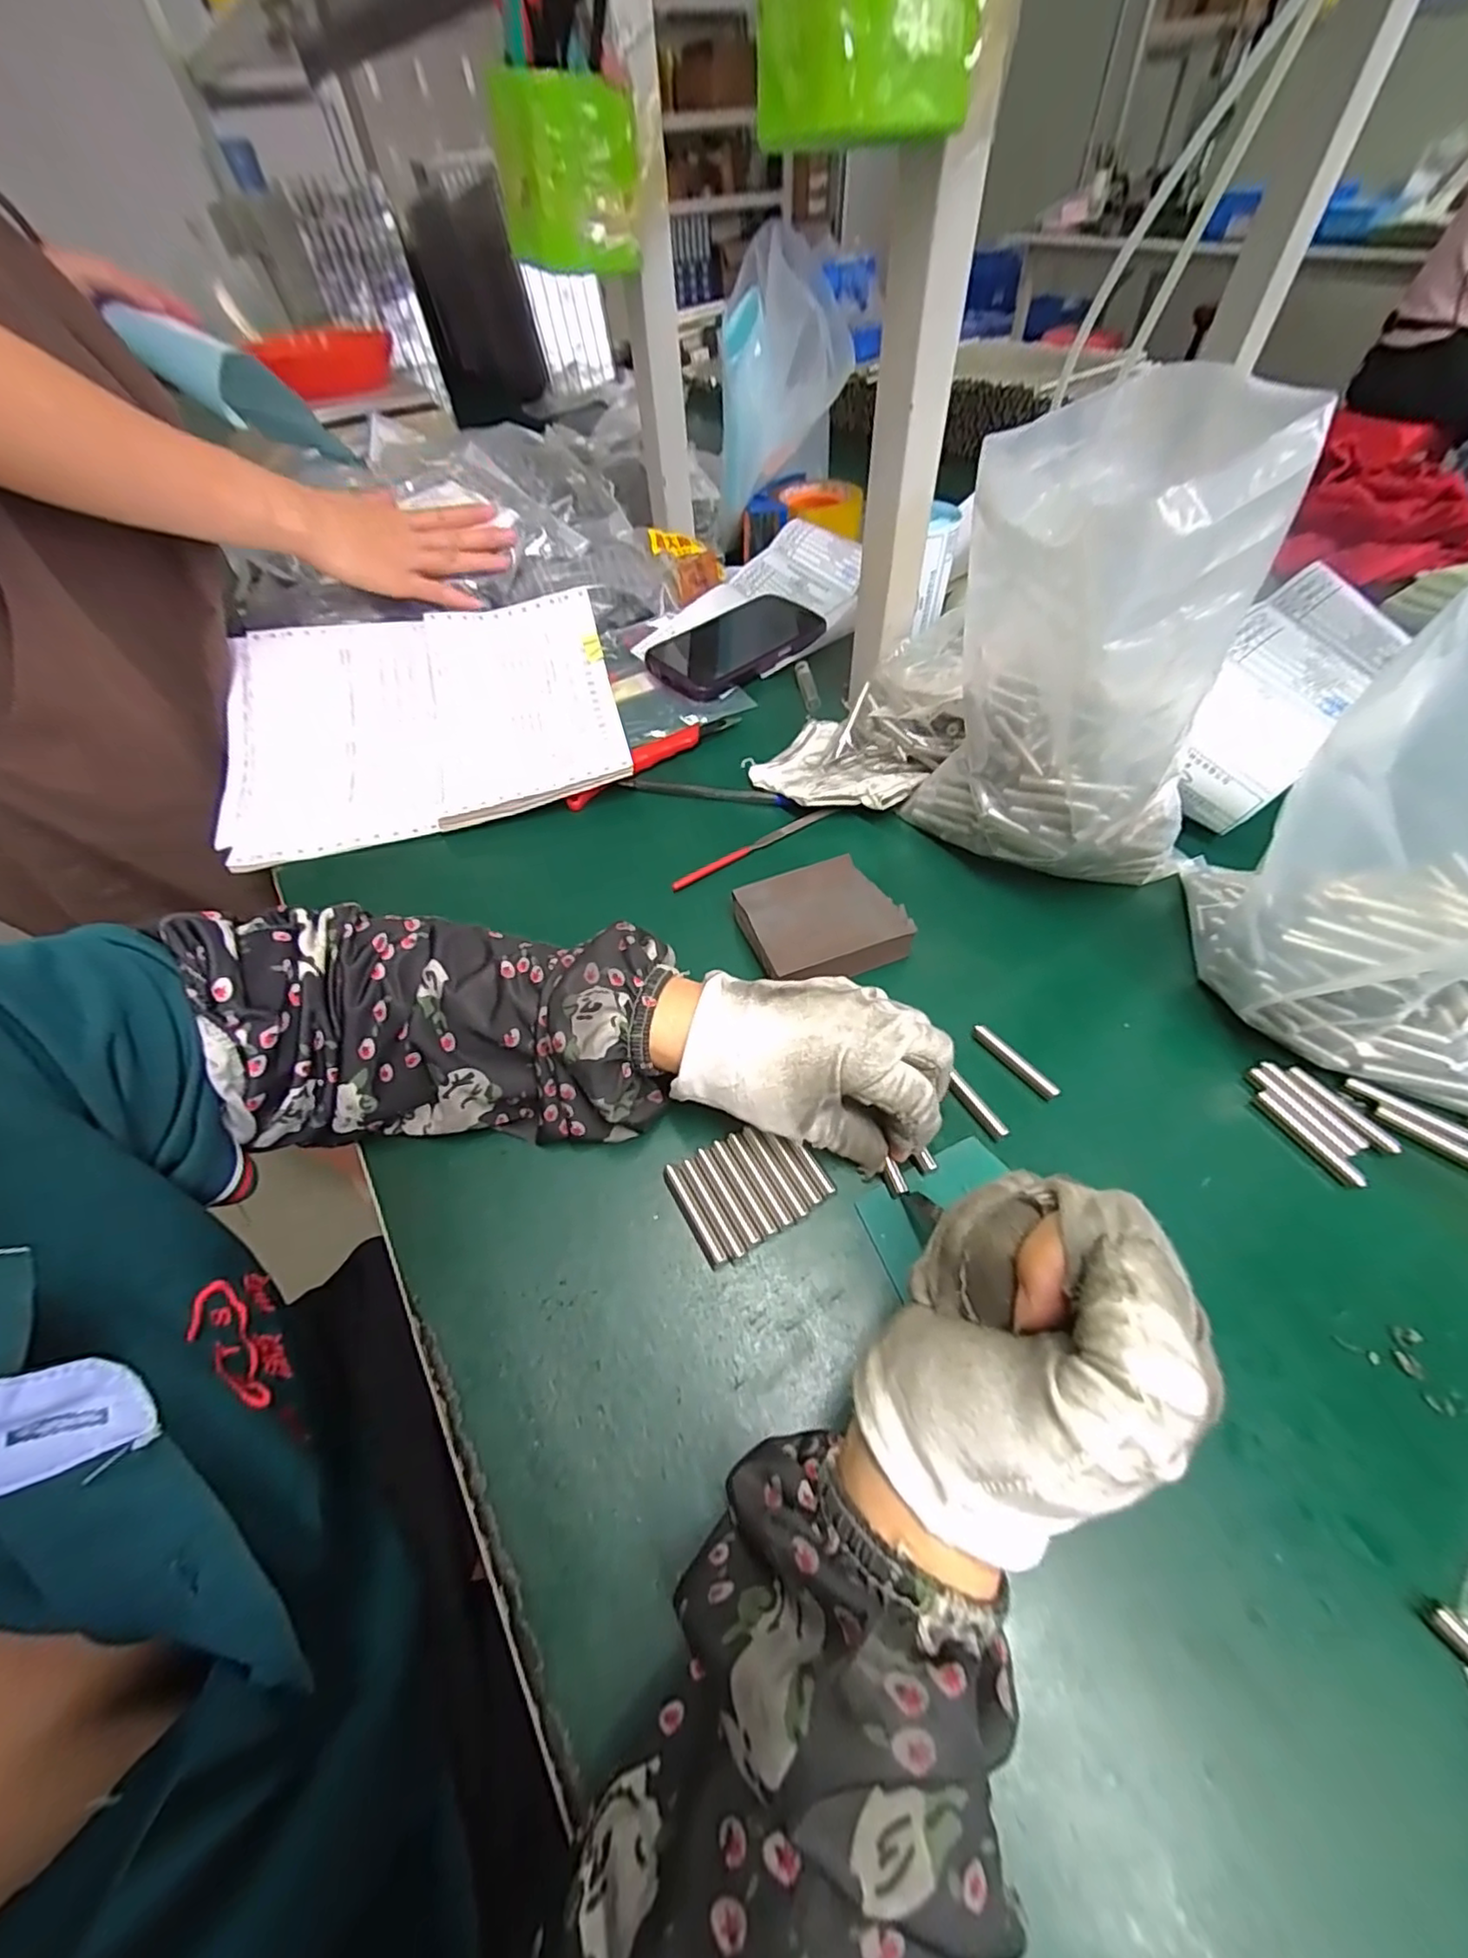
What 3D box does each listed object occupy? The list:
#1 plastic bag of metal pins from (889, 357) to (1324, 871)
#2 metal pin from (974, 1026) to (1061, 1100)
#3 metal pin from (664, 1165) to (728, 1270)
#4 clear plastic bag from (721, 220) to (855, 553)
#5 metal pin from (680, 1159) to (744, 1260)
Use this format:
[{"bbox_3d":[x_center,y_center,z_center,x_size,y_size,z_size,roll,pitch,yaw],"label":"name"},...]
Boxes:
[{"bbox_3d":[0.181,-0.151,0.323,0.126,0.201,0.116,-16,54,-9],"label":"plastic bag of metal pins"},{"bbox_3d":[0.139,0.041,0.312,0.006,0.007,0.048,-32,58,-19],"label":"metal pin"},{"bbox_3d":[-0.018,0.101,0.270,0.007,0.004,0.047,-28,57,-17],"label":"metal pin"},{"bbox_3d":[0.042,-0.519,0.578,0.121,0.197,0.095,1,54,4],"label":"clear plastic bag"},{"bbox_3d":[-0.010,0.098,0.272,0.006,0.004,0.047,-27,57,-17],"label":"metal pin"}]

